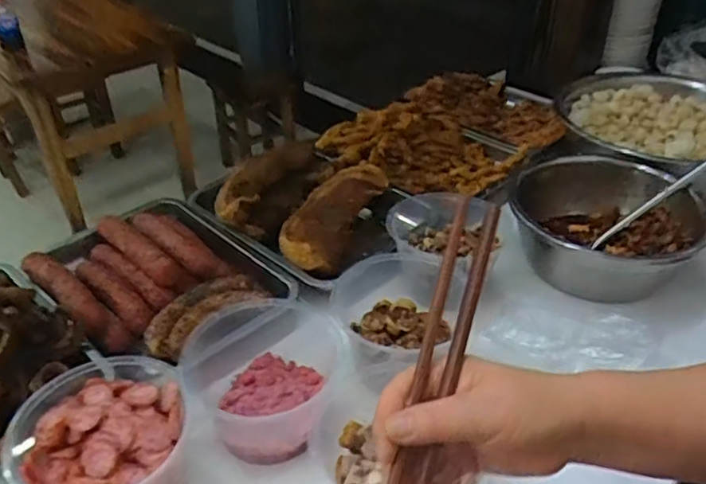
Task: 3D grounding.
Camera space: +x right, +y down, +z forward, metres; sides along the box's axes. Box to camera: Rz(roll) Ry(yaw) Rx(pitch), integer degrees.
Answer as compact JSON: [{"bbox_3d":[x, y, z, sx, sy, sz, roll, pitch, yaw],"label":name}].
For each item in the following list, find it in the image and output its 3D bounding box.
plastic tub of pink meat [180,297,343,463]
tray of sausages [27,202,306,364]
[{"bbox_3d":[-0.095,0.144,0.683,0.157,0.106,0.185,10,36,17],"label":"plastic tub of pink meat"},{"bbox_3d":[-0.270,0.047,0.848,0.332,0.062,0.264,26,43,35],"label":"tray of sausages"}]

